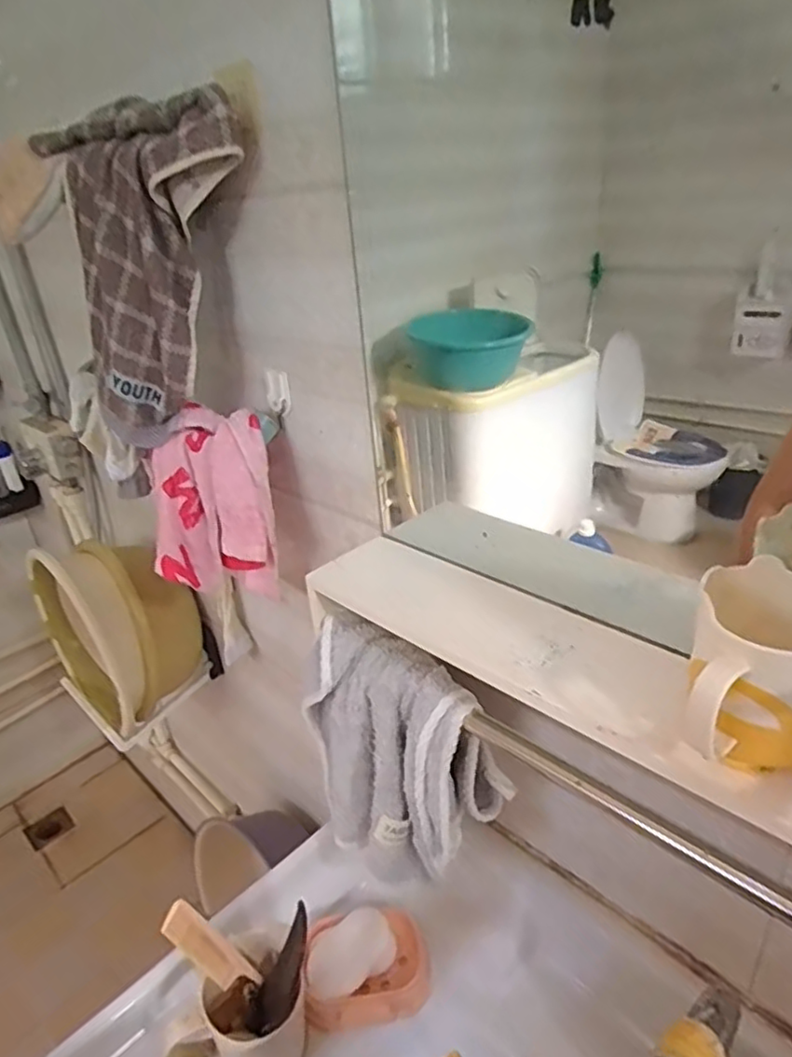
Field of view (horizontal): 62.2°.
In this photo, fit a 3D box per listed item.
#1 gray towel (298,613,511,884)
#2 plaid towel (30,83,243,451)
[{"bbox_3d":[0.001,0.203,0.607,0.109,0.221,0.178,-22,31,-28],"label":"gray towel"},{"bbox_3d":[-0.230,-0.244,0.626,0.247,0.304,0.045,-3,15,32],"label":"plaid towel"}]

